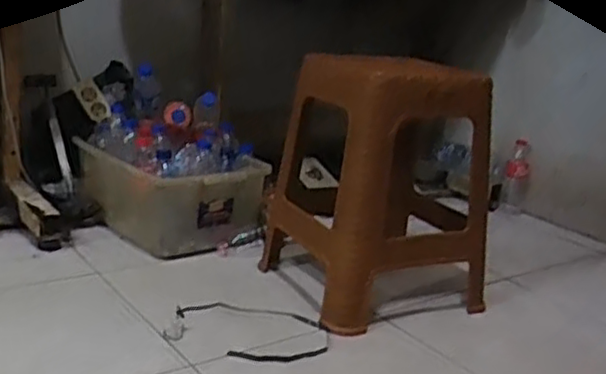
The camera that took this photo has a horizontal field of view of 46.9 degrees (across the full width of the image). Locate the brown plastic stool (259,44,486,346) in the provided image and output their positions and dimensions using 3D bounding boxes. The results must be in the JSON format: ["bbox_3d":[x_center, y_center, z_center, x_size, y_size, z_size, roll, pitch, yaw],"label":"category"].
[{"bbox_3d":[0.139,-0.020,1.376,0.301,0.454,0.360,-4,19,-30],"label":"brown plastic stool"}]

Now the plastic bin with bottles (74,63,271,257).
[{"bbox_3d":[-0.346,-0.064,1.679,0.299,0.320,0.469,-9,22,-42],"label":"plastic bin with bottles"}]

